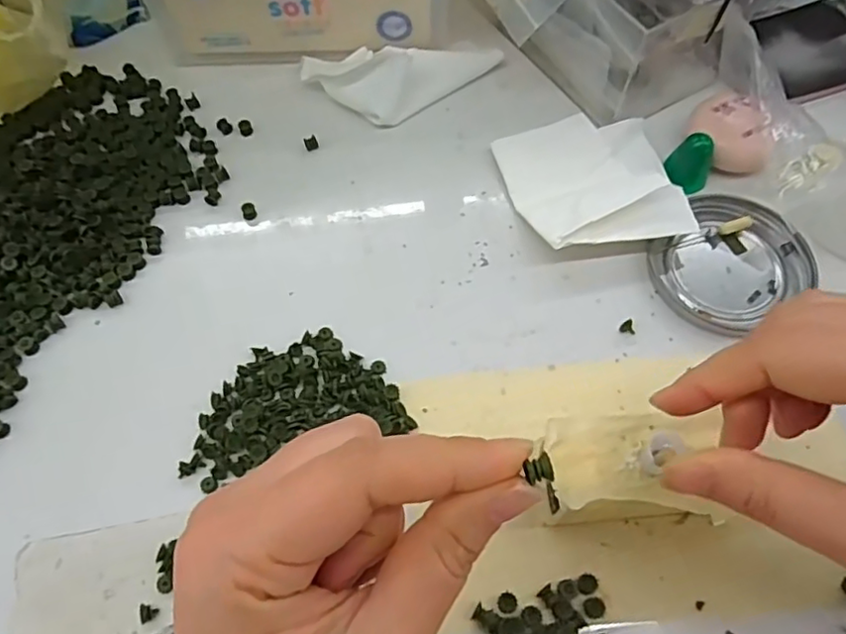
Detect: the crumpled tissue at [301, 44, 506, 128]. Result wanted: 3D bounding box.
[{"bbox_3d":[-0.013,-0.140,0.364,0.114,0.024,0.054,2,63,1],"label":"crumpled tissue"}]

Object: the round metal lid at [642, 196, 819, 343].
[{"bbox_3d":[0.151,-0.029,0.313,0.075,0.010,0.068,-29,67,-14],"label":"round metal lid"}]

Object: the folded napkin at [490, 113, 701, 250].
[{"bbox_3d":[0.090,-0.075,0.329,0.084,0.025,0.089,-16,64,-8],"label":"folded napkin"}]

